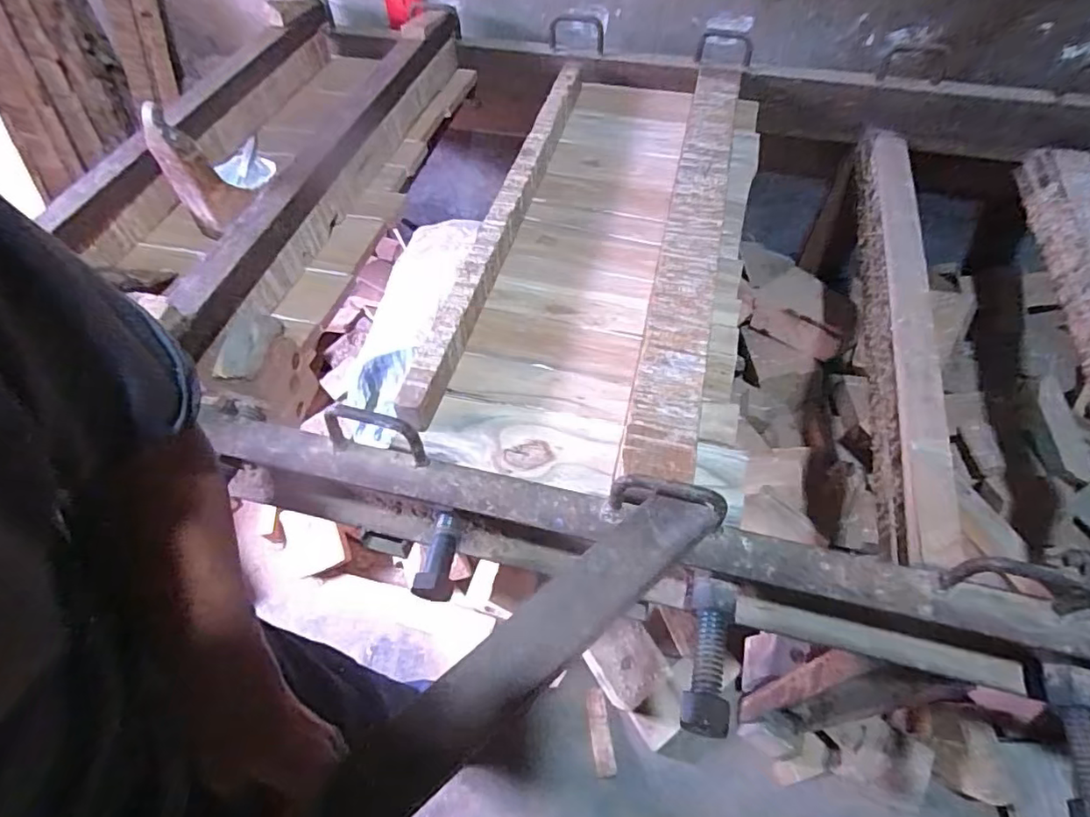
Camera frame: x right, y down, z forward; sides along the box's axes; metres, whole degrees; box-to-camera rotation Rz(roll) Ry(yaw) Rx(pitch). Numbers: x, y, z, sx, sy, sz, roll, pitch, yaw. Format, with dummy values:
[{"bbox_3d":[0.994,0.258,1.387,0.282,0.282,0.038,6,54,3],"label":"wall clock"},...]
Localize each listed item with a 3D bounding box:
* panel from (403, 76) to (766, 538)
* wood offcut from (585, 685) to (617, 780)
[{"bbox_3d":[0.127,-0.310,0.944,0.407,0.068,1.015,10,54,9],"label":"panel"},{"bbox_3d":[0.110,0.644,1.137,0.041,0.012,0.154,-7,63,-4],"label":"wood offcut"}]

